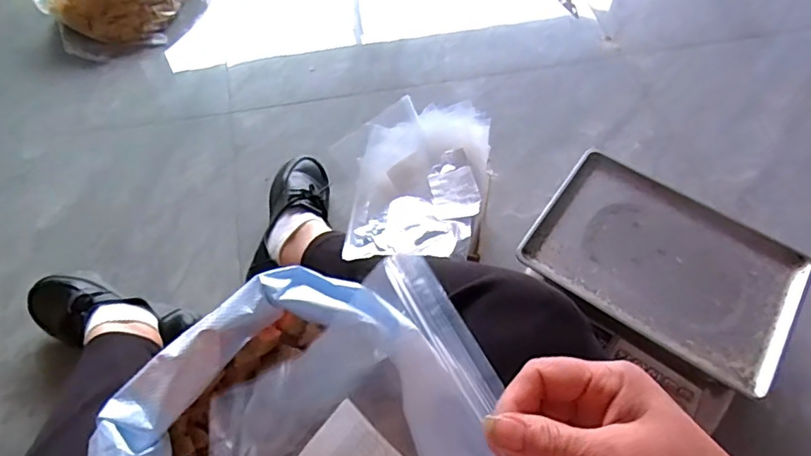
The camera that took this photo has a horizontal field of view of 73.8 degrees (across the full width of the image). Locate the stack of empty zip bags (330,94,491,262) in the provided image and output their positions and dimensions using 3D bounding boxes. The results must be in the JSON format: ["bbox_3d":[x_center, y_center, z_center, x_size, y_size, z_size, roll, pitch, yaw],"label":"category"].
[{"bbox_3d":[0.010,-0.073,0.715,0.192,0.059,0.265,4,58,1],"label":"stack of empty zip bags"}]

